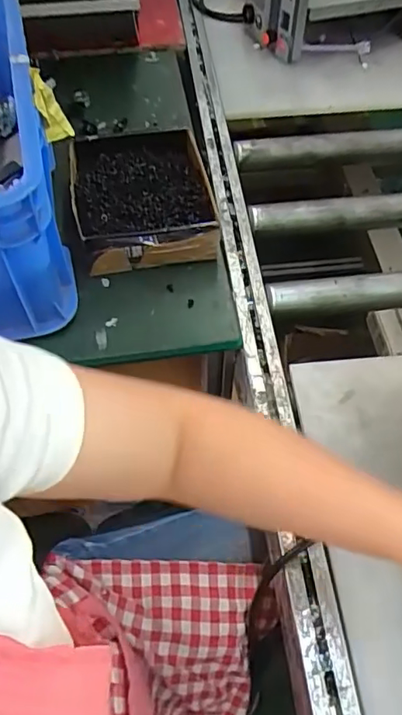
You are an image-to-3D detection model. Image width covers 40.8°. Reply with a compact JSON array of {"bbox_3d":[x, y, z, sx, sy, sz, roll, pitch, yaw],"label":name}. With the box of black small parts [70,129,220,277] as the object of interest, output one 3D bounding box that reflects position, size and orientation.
[{"bbox_3d":[-0.076,-0.207,0.709,0.167,0.072,0.213,-10,58,-7],"label":"box of black small parts"}]

